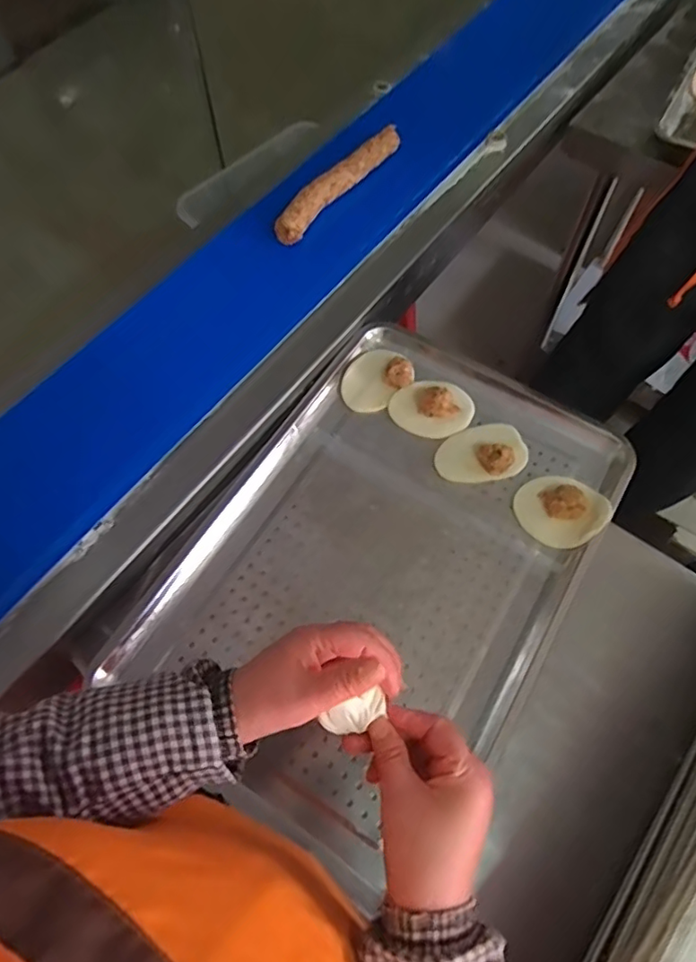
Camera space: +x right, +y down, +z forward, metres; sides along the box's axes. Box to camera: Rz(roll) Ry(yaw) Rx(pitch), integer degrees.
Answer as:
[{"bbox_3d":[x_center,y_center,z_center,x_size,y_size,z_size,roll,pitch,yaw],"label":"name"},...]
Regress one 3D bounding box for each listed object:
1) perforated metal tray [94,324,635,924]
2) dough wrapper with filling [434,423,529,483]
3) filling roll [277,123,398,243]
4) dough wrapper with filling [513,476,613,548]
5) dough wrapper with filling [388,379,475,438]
[{"bbox_3d":[0.049,0.083,0.641,0.369,0.041,0.576,31,69,14],"label":"perforated metal tray"},{"bbox_3d":[0.165,-0.038,0.680,0.112,0.030,0.073,-19,66,-8],"label":"dough wrapper with filling"},{"bbox_3d":[-0.010,-0.446,0.822,0.037,0.030,0.282,33,69,14],"label":"filling roll"},{"bbox_3d":[0.247,0.030,0.648,0.091,0.031,0.091,0,65,0],"label":"dough wrapper with filling"},{"bbox_3d":[0.107,-0.096,0.712,0.098,0.035,0.074,28,68,13],"label":"dough wrapper with filling"}]

